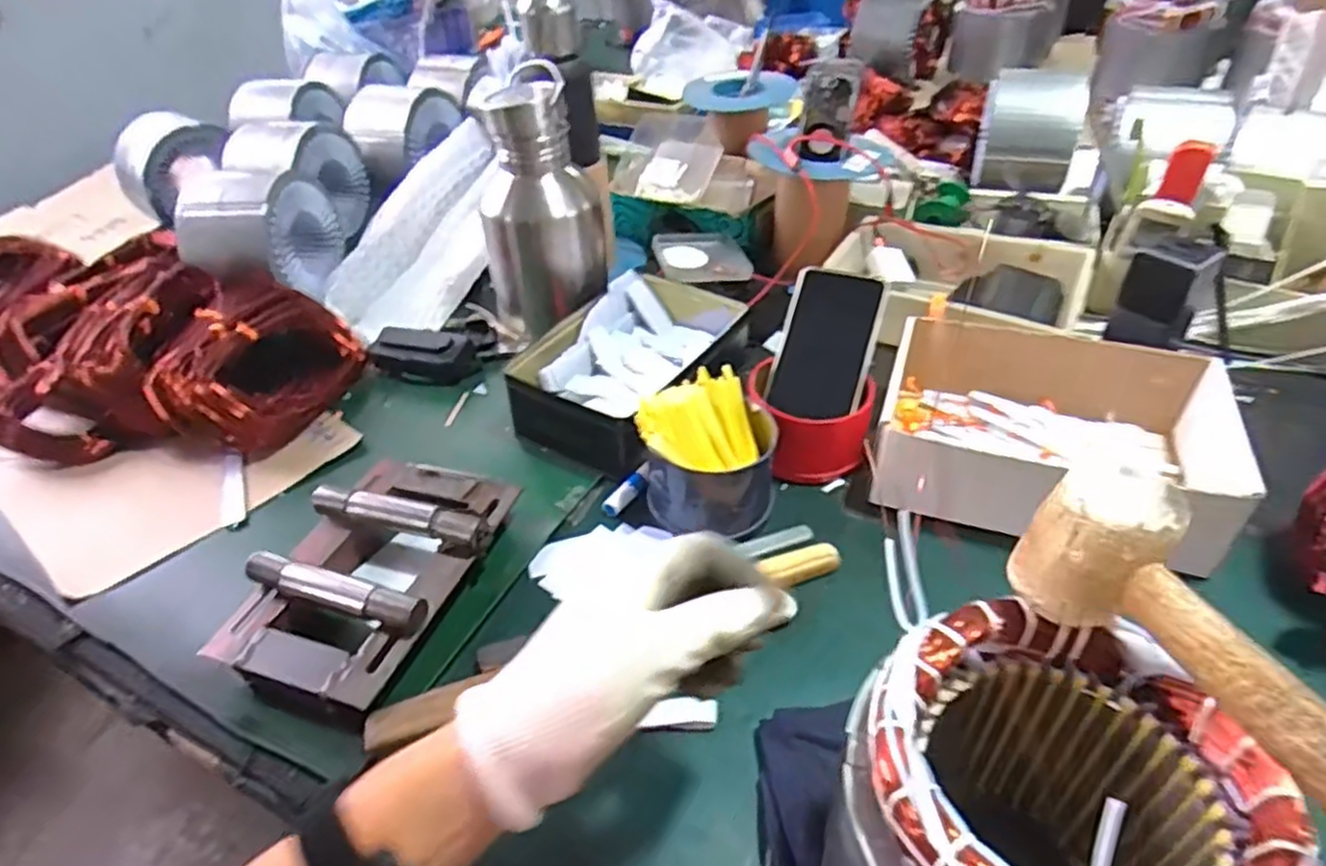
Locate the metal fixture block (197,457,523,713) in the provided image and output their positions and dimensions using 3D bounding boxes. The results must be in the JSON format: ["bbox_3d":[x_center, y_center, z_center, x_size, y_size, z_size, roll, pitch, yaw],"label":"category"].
[{"bbox_3d":[-0.210,0.095,0.528,0.150,0.051,0.198,12,44,19],"label":"metal fixture block"}]

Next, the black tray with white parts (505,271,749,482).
[{"bbox_3d":[-0.023,-0.068,0.697,0.160,0.054,0.237,18,46,25],"label":"black tray with white parts"}]

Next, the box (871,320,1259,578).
[{"bbox_3d":[0.308,-0.008,0.596,0.233,0.077,0.196,11,44,18],"label":"box"}]

